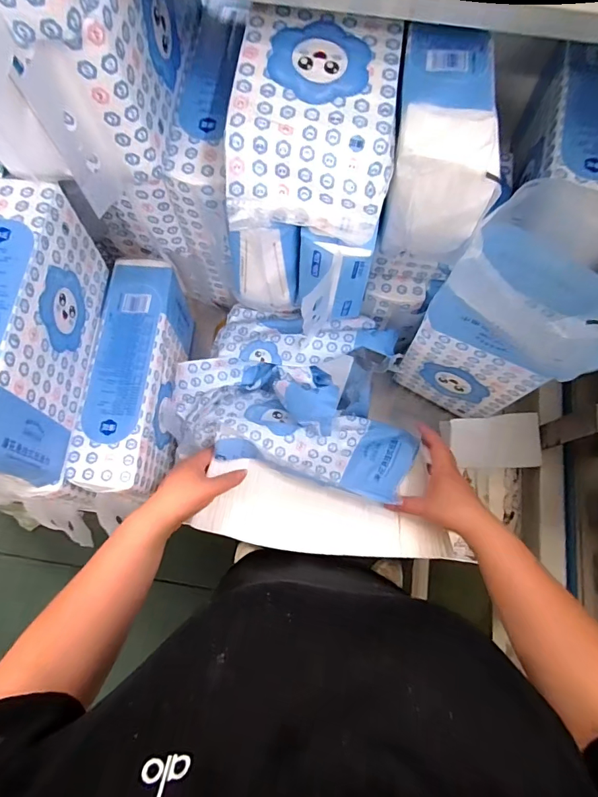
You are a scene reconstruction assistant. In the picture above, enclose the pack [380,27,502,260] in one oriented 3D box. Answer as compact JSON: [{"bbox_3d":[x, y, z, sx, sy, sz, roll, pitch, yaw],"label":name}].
[{"bbox_3d":[0.145,-0.267,0.461,0.100,0.140,0.184,2,73,-1],"label":"pack"}]

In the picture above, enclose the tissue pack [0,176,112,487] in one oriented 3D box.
[{"bbox_3d":[-0.326,-0.073,0.493,0.087,0.177,0.318,2,73,-1],"label":"tissue pack"}]

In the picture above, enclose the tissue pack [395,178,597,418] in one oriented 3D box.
[{"bbox_3d":[0.264,-0.090,0.559,0.184,0.363,0.165,31,75,8],"label":"tissue pack"}]

